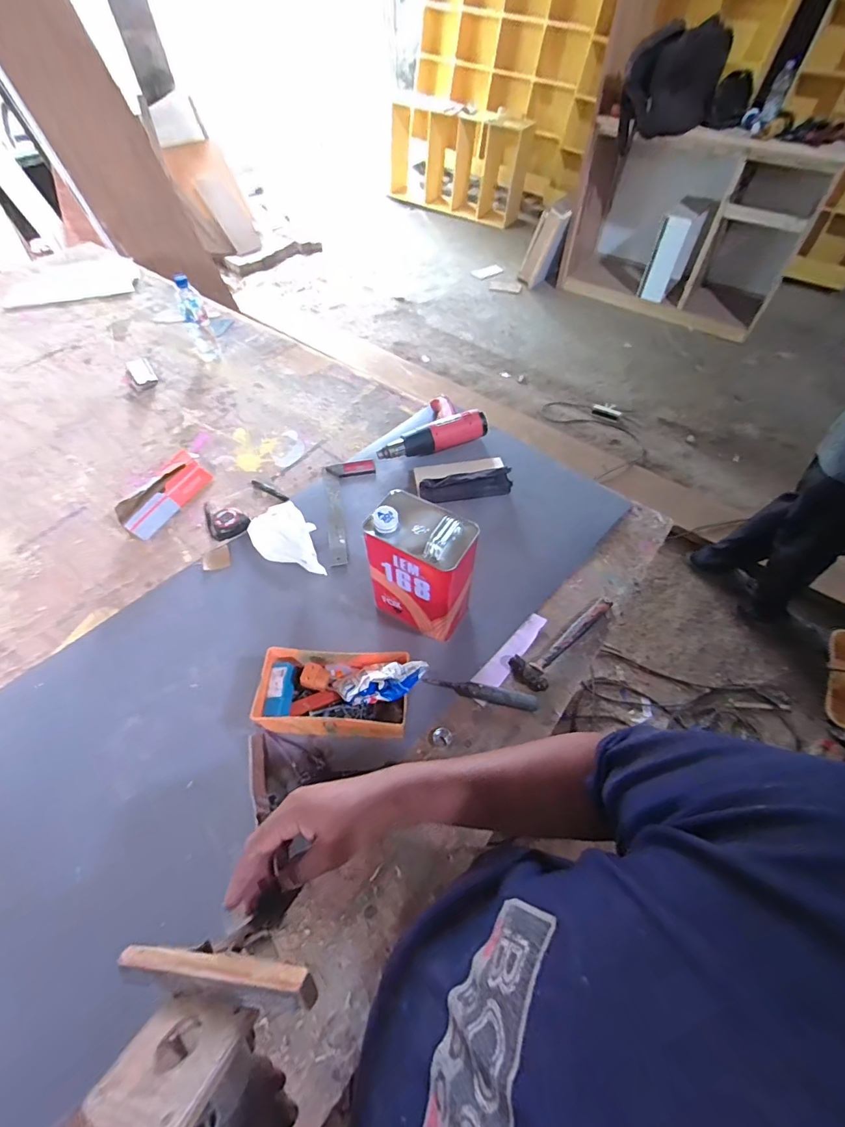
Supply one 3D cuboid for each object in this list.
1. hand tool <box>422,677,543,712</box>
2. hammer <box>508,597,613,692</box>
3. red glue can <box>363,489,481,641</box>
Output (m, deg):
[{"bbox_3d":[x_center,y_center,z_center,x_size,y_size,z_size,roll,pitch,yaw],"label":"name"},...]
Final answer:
[{"bbox_3d":[0.102,0.224,0.801,0.196,0.031,0.029,10,54,8],"label":"hand tool"},{"bbox_3d":[0.274,0.141,0.859,0.252,0.028,0.072,-32,59,-21],"label":"hammer"},{"bbox_3d":[-0.001,0.012,0.807,0.159,0.252,0.112,23,57,17],"label":"red glue can"}]

